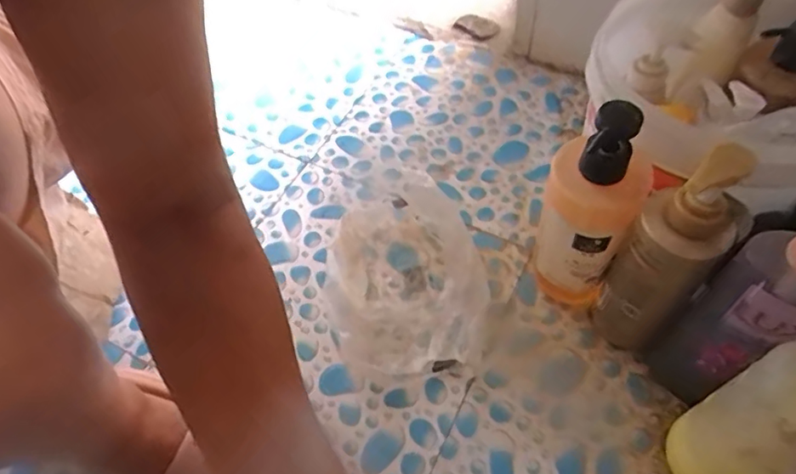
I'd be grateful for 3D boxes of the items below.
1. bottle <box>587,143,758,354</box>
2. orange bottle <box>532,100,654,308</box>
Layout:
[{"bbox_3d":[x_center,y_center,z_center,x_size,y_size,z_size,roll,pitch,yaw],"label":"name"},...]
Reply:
[{"bbox_3d":[0.218,0.022,0.443,0.066,0.263,0.051,35,66,25],"label":"bottle"},{"bbox_3d":[0.167,-0.016,0.486,0.075,0.241,0.061,16,59,15],"label":"orange bottle"}]

